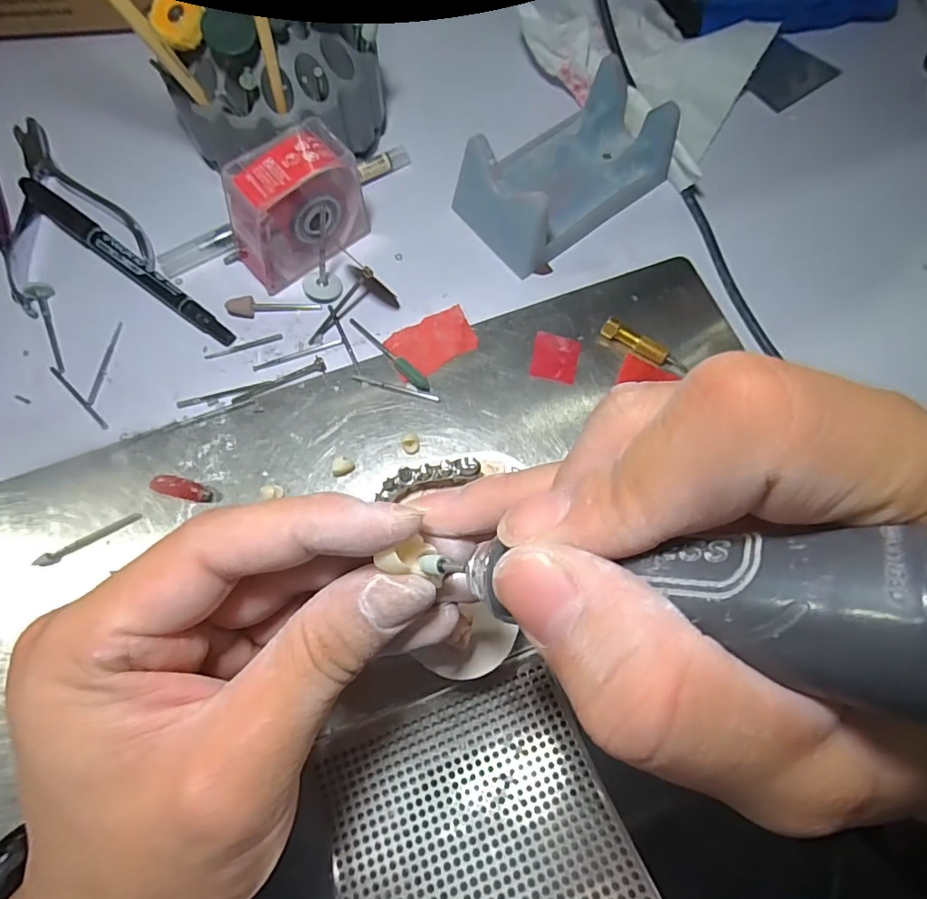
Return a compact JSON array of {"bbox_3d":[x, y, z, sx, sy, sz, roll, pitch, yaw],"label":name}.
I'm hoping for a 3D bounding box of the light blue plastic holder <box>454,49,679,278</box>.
[{"bbox_3d":[0.051,-0.147,0.273,0.105,0.040,0.062,-37,77,-11],"label":"light blue plastic holder"}]

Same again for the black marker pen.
[{"bbox_3d":[-0.170,-0.095,0.267,0.138,0.011,0.012,36,75,10],"label":"black marker pen"}]

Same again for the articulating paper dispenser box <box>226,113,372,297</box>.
[{"bbox_3d":[-0.081,-0.116,0.255,0.064,0.052,0.031,-36,77,-11],"label":"articulating paper dispenser box"}]

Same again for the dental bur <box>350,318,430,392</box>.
[{"bbox_3d":[-0.037,-0.047,0.259,0.054,0.004,0.006,41,76,11],"label":"dental bur"}]

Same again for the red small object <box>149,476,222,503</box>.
[{"bbox_3d":[-0.123,0.018,0.235,0.030,0.004,0.009,13,73,3],"label":"red small object"}]

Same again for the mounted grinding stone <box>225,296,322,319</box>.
[{"bbox_3d":[-0.094,-0.071,0.264,0.045,0.006,0.008,-2,73,-2],"label":"mounted grinding stone"}]

